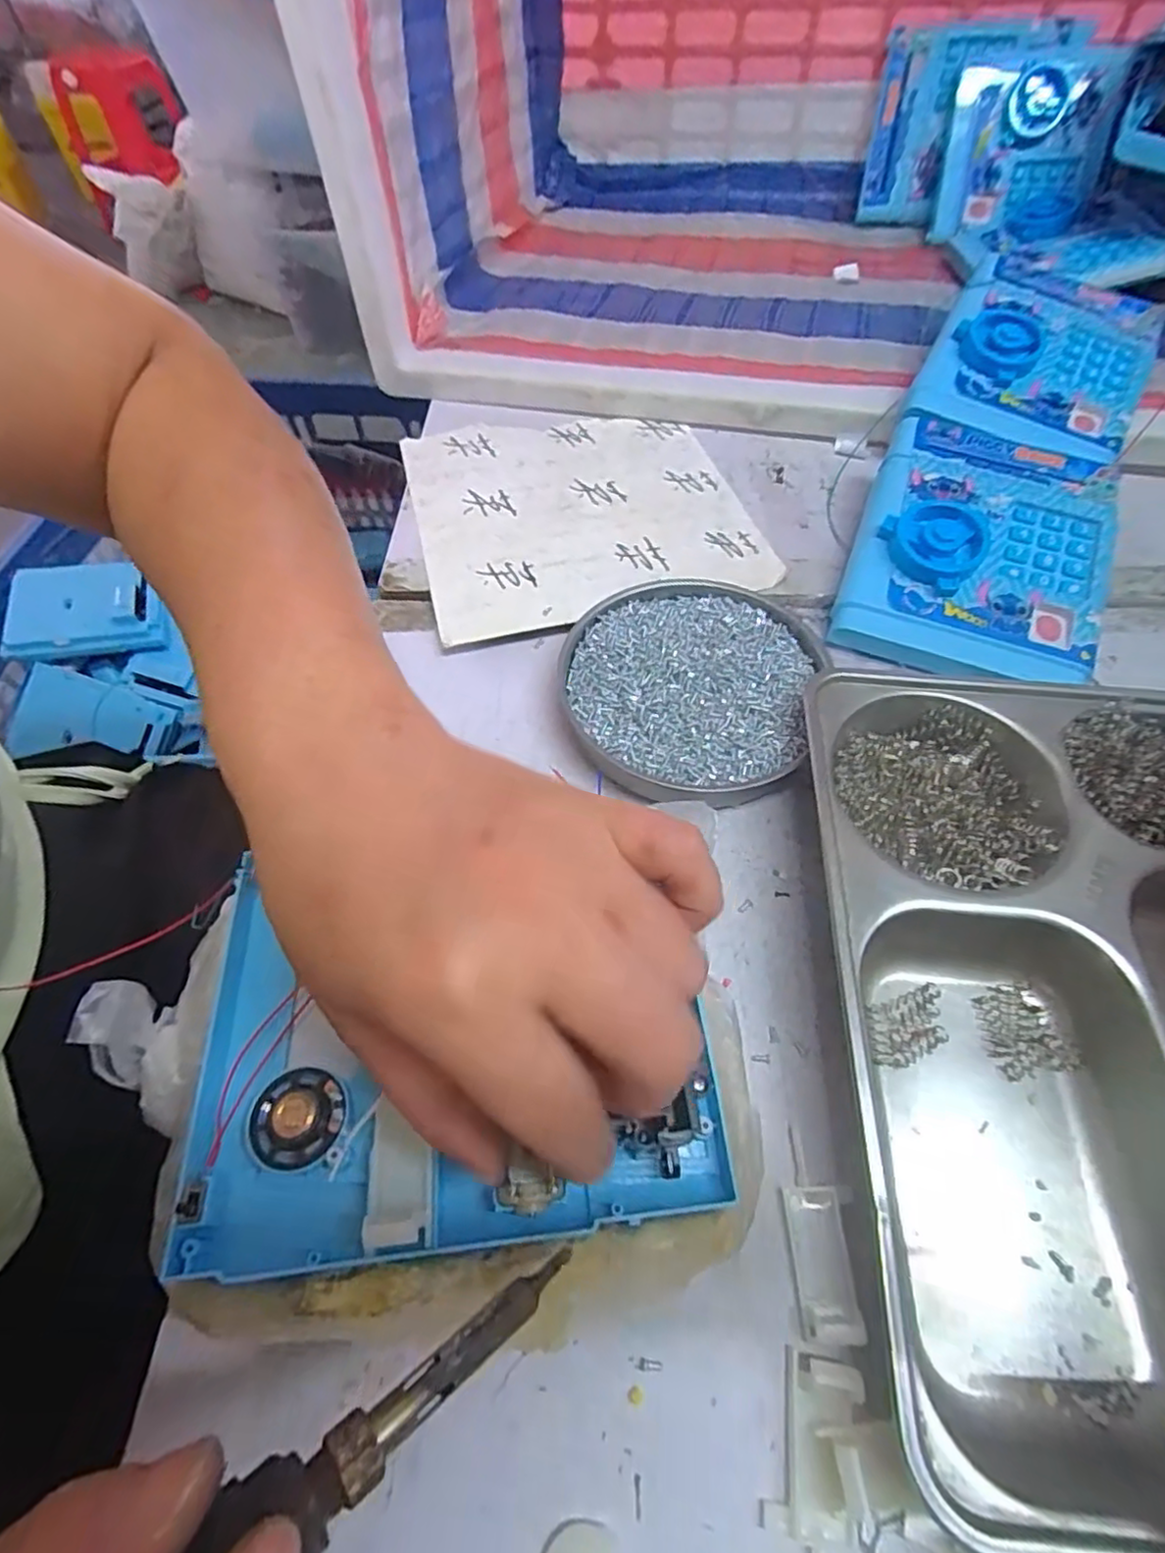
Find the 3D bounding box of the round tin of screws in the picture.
[{"bbox_3d":[0.055,-0.048,0.340,0.126,0.018,0.131,0,57,1],"label":"round tin of screws"}]

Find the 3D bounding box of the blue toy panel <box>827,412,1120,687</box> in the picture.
[{"bbox_3d":[0.224,-0.130,0.366,0.130,0.026,0.161,22,72,11],"label":"blue toy panel"}]

